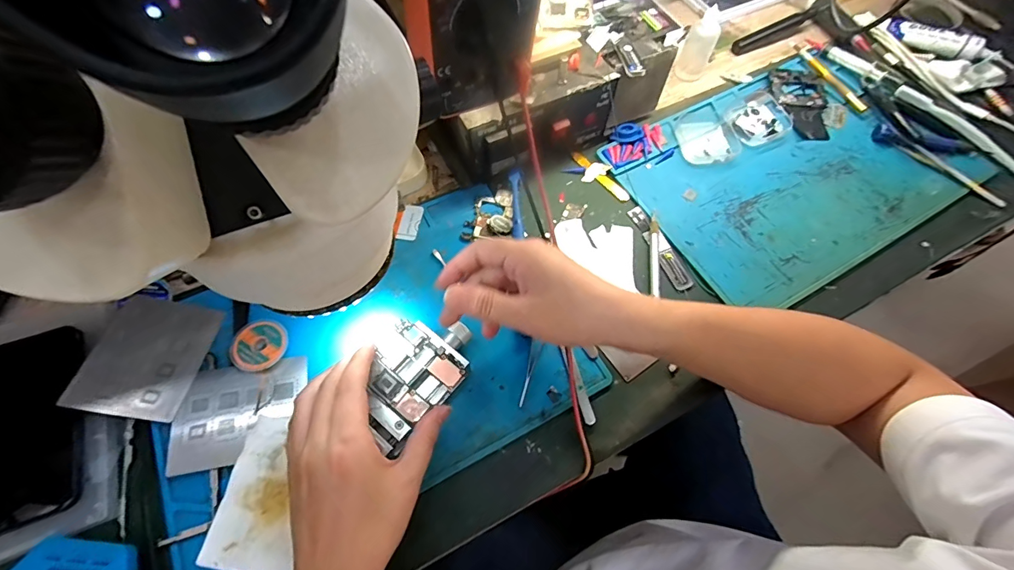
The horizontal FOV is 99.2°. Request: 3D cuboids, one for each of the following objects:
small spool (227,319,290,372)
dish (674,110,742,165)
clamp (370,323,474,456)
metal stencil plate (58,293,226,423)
[{"bbox_3d":[-0.213,0.052,0.372,0.045,0.009,0.042,1,65,-2],"label":"small spool"},{"bbox_3d":[0.224,-0.171,0.493,0.068,0.011,0.077,-15,66,-9],"label":"dish"},{"bbox_3d":[-0.072,0.066,0.338,0.067,0.024,0.104,40,69,15],"label":"clamp"},{"bbox_3d":[-0.299,0.058,0.362,0.080,0.004,0.101,12,56,-8],"label":"metal stencil plate"}]

